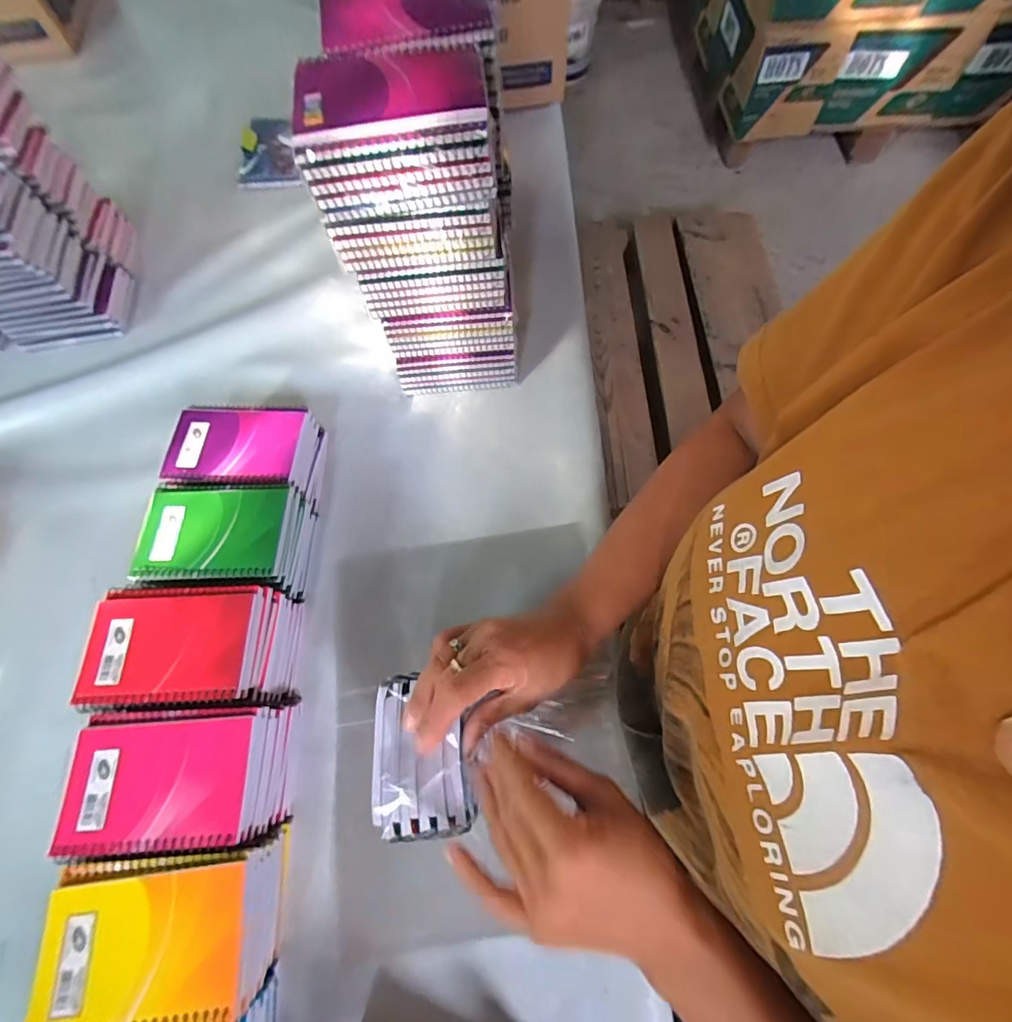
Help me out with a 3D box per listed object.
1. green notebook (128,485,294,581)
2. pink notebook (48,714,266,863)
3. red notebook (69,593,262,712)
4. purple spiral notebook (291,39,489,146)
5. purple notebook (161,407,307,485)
[{"bbox_3d":[-0.263,0.018,0.429,0.127,0.011,0.086,-2,68,1],"label":"green notebook"},{"bbox_3d":[-0.250,0.197,0.349,0.132,0.015,0.083,-5,67,0],"label":"pink notebook"},{"bbox_3d":[-0.270,0.110,0.384,0.131,0.011,0.082,-3,67,1],"label":"red notebook"},{"bbox_3d":[-0.081,-0.299,0.333,0.129,0.014,0.109,-5,68,-1],"label":"purple spiral notebook"},{"bbox_3d":[-0.270,-0.067,0.481,0.129,0.009,0.089,-1,68,2],"label":"purple notebook"}]

